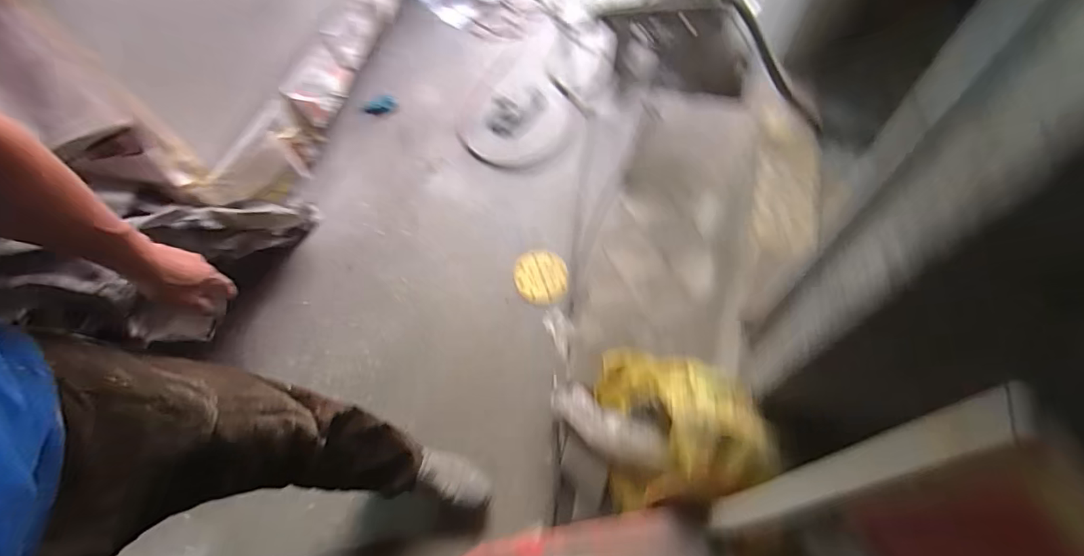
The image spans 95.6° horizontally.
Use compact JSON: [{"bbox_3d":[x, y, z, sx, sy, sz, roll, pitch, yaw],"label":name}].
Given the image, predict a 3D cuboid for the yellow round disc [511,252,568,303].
[{"bbox_3d":[-0.004,-0.004,1.326,0.144,0.013,0.148,-4,69,8],"label":"yellow round disc"}]

